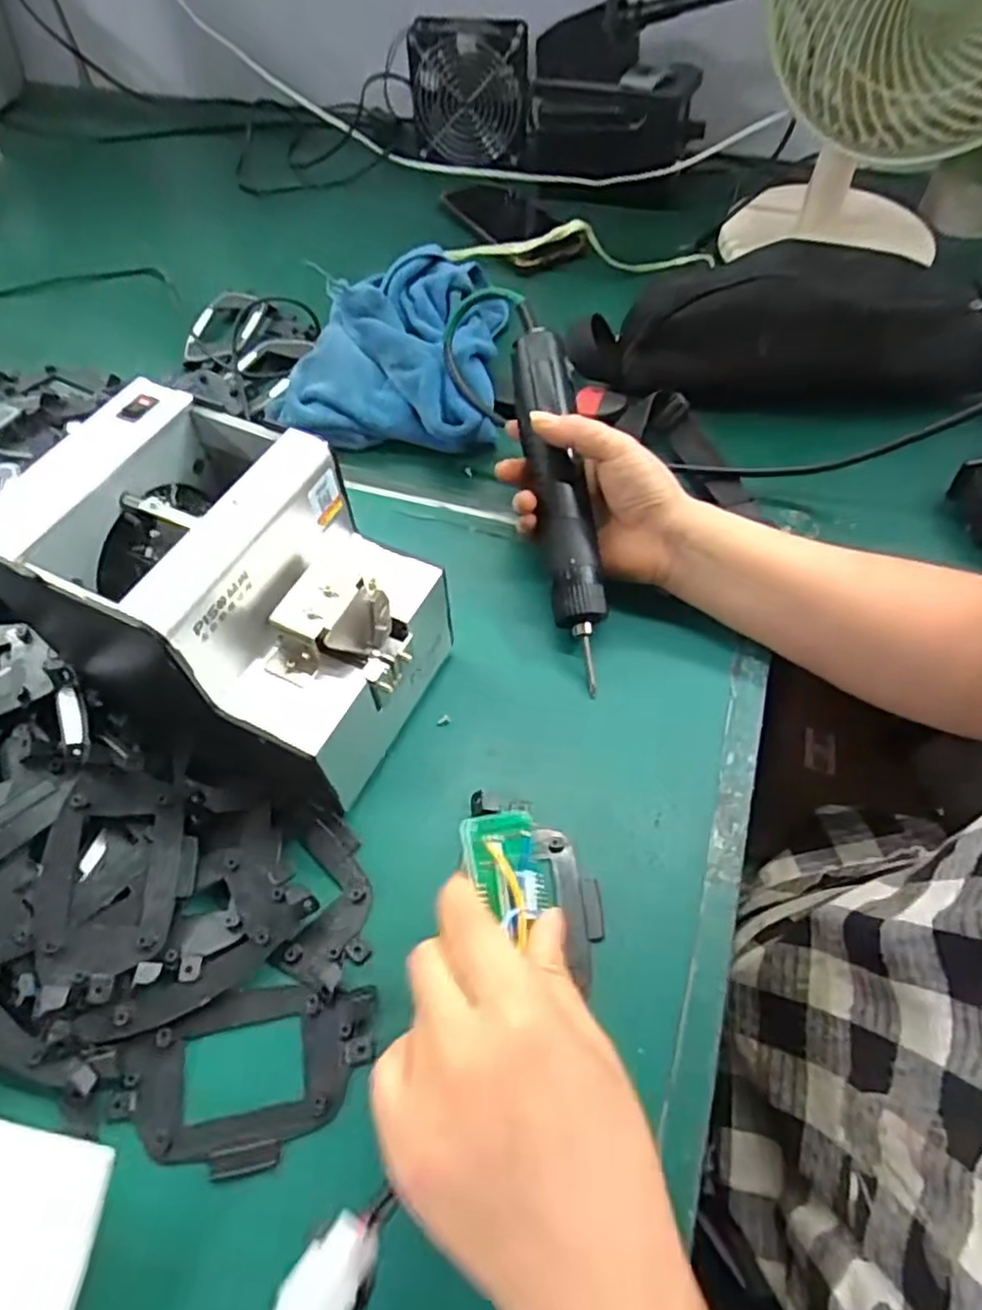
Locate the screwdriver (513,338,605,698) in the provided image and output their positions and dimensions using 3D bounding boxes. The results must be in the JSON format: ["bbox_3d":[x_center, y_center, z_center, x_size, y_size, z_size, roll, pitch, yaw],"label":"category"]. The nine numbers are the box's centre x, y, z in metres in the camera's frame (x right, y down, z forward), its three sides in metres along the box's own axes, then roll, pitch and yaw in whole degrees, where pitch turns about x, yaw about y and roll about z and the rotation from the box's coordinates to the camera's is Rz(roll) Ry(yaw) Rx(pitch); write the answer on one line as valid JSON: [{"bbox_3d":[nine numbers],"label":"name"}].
[{"bbox_3d":[0.046,-0.096,0.450,0.033,0.035,0.226,-8,77,-3],"label":"screwdriver"}]

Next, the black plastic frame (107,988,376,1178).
[{"bbox_3d":[-0.111,0.190,0.319,0.113,0.006,0.070,-5,57,-1],"label":"black plastic frame"}]

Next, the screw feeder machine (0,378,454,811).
[{"bbox_3d":[-0.131,-0.025,0.373,0.176,0.144,0.130,22,60,15],"label":"screw feeder machine"}]

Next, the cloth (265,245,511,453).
[{"bbox_3d":[-0.078,-0.265,0.580,0.173,0.063,0.243,2,57,4],"label":"cloth"}]

